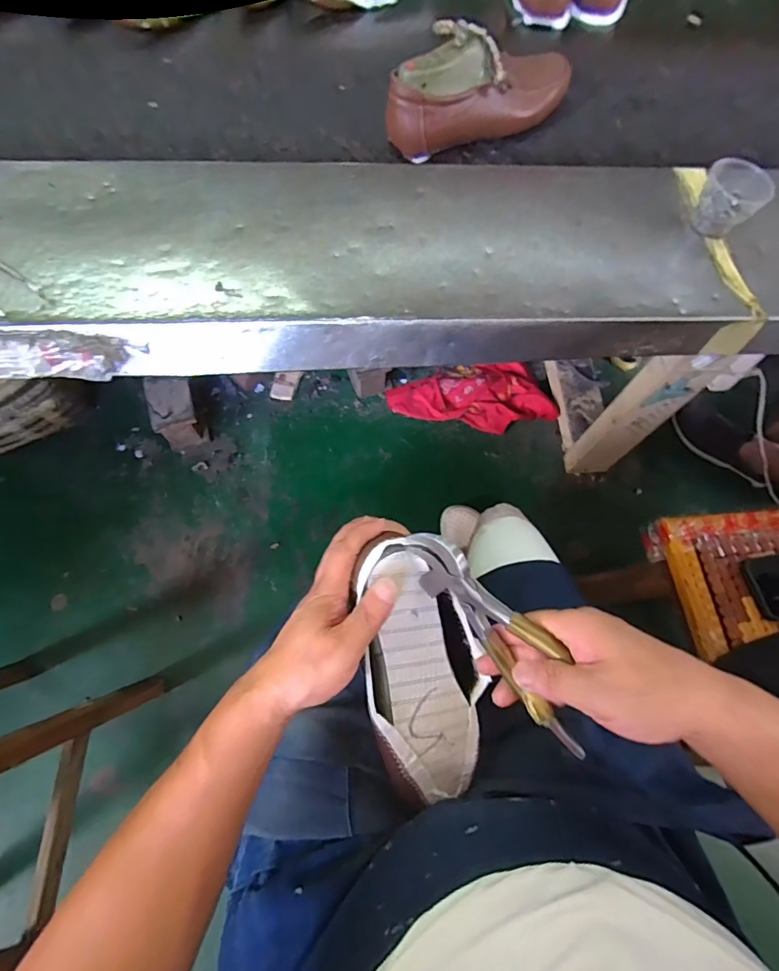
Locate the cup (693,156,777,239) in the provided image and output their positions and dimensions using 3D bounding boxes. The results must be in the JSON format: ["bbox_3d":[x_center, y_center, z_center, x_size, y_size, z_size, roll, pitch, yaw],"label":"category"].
[{"bbox_3d":[0.358,-0.303,0.504,0.067,0.056,0.054,37,71,11],"label":"cup"}]

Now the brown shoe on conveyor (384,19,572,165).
[{"bbox_3d":[0.121,-0.488,0.572,0.244,0.097,0.069,-28,73,-13],"label":"brown shoe on conveyor"}]

